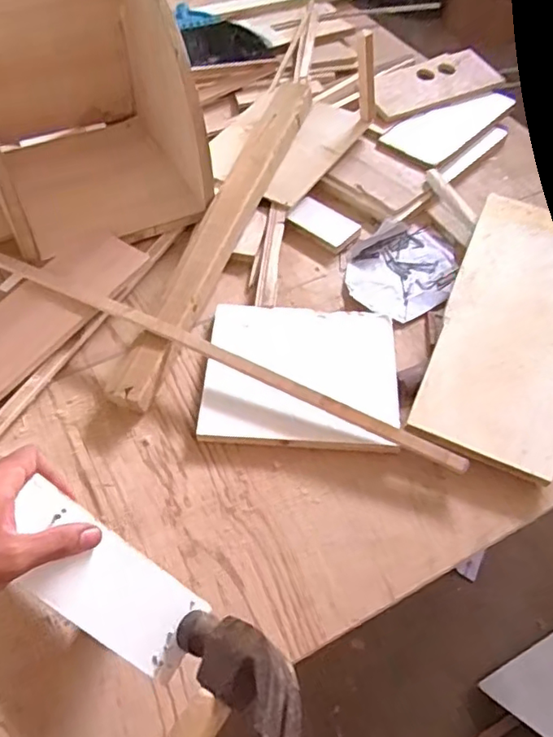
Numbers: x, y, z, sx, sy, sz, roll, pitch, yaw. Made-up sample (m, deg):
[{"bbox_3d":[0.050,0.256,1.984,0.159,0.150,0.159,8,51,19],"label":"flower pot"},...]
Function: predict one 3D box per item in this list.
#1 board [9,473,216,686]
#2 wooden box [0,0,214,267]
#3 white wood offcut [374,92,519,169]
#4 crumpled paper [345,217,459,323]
[{"bbox_3d":[-0.122,0.152,0.412,0.161,0.014,0.069,48,60,-13],"label":"board"},{"bbox_3d":[-0.287,-0.383,0.811,0.291,0.298,0.328,-24,59,-18],"label":"wooden box"},{"bbox_3d":[0.306,-0.434,1.034,0.266,0.025,0.101,-39,65,-25],"label":"white wood offcut"},{"bbox_3d":[0.185,-0.150,0.848,0.148,0.025,0.194,25,58,15],"label":"crumpled paper"}]

